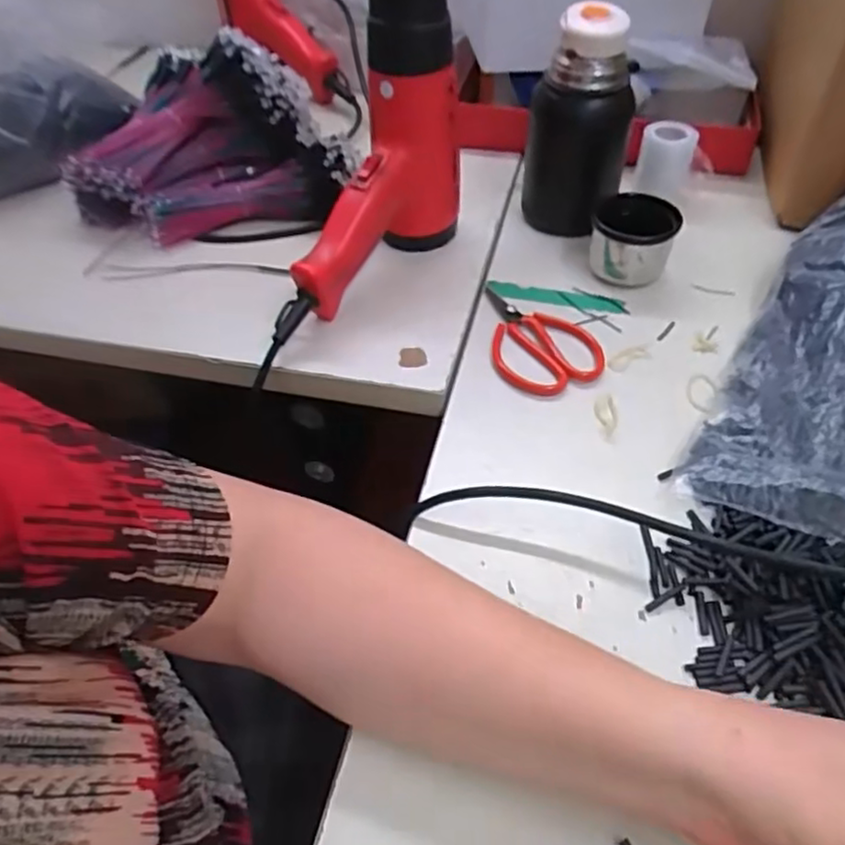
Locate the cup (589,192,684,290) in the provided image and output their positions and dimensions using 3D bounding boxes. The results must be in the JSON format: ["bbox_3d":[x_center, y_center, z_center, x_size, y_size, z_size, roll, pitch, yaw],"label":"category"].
[{"bbox_3d":[0.175,-0.152,0.563,0.065,0.053,0.069,10,49,12],"label":"cup"}]

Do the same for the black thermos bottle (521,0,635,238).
[{"bbox_3d":[0.133,-0.250,0.581,0.072,0.172,0.065,-5,48,-2],"label":"black thermos bottle"}]

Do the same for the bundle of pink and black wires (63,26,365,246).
[{"bbox_3d":[-0.199,-0.274,0.651,0.264,0.118,0.186,-5,48,-2],"label":"bundle of pink and black wires"}]

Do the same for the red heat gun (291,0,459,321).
[{"bbox_3d":[-0.034,-0.203,0.504,0.077,0.237,0.169,14,50,15],"label":"red heat gun"}]

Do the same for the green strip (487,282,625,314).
[{"bbox_3d":[0.112,-0.104,0.573,0.113,0.004,0.027,9,44,9],"label":"green strip"}]

